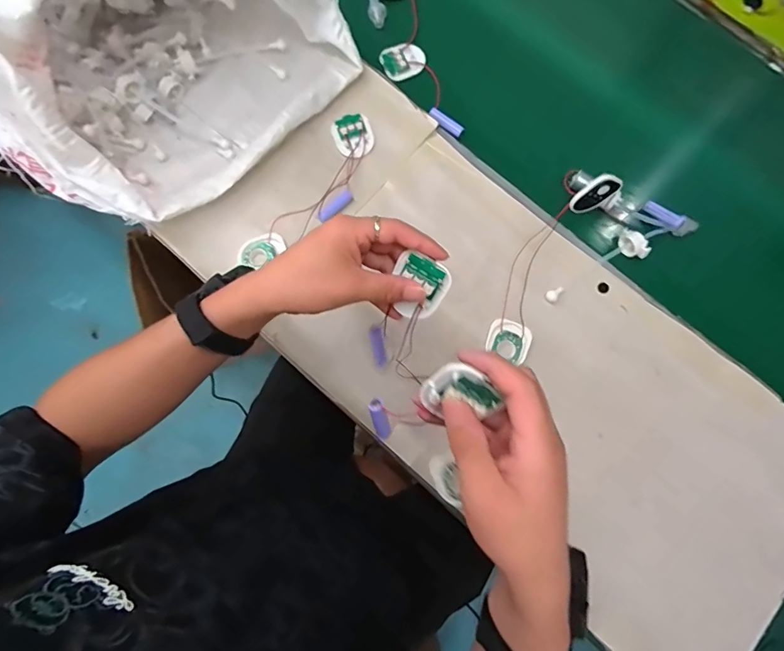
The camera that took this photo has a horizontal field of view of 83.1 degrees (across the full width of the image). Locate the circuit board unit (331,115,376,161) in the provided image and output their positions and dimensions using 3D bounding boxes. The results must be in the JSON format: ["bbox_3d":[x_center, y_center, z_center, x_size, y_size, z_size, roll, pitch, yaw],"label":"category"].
[{"bbox_3d":[-0.046,-0.241,0.564,0.049,0.007,0.064,-16,79,-4],"label":"circuit board unit"}]

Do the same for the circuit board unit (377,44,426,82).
[{"bbox_3d":[0.017,-0.356,0.596,0.061,0.007,0.046,-23,80,-5],"label":"circuit board unit"}]

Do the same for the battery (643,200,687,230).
[{"bbox_3d":[0.334,-0.136,0.543,0.049,0.013,0.013,41,81,21],"label":"battery"}]

